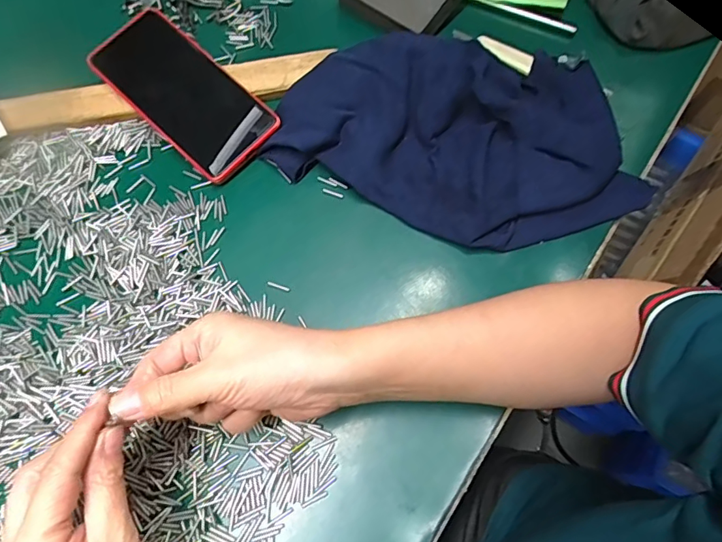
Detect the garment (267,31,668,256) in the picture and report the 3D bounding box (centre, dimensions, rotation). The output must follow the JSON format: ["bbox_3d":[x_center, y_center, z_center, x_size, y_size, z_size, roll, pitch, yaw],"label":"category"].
[{"bbox_3d":[0.074,-0.111,0.397,0.281,0.040,0.181,5,67,3],"label":"garment"}]

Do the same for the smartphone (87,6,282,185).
[{"bbox_3d":[-0.150,-0.151,0.415,0.164,0.007,0.077,43,84,8],"label":"smartphone"}]

